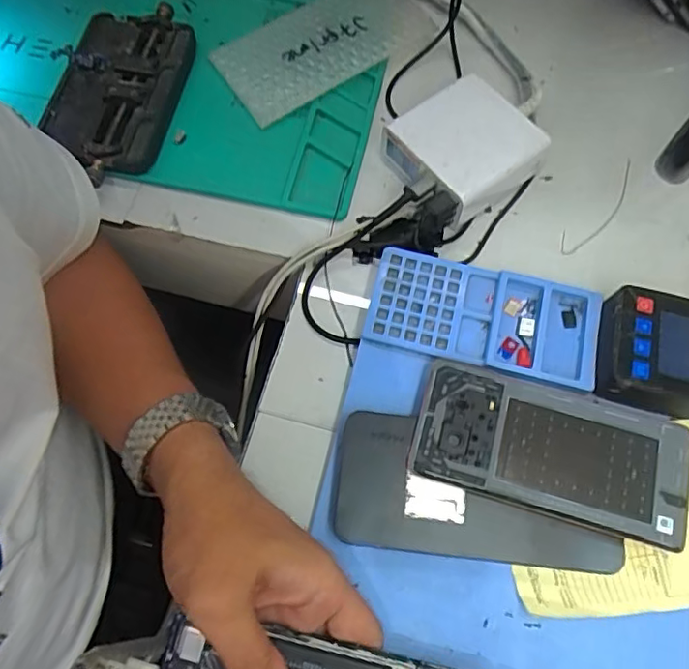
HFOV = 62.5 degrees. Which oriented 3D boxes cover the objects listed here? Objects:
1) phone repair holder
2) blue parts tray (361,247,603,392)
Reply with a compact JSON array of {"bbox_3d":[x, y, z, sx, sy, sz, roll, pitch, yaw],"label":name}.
[{"bbox_3d":[-0.181,-0.197,0.452,0.094,0.021,0.164,8,67,2],"label":"phone repair holder"},{"bbox_3d":[0.091,-0.010,0.381,0.146,0.026,0.069,14,68,5],"label":"blue parts tray"}]

